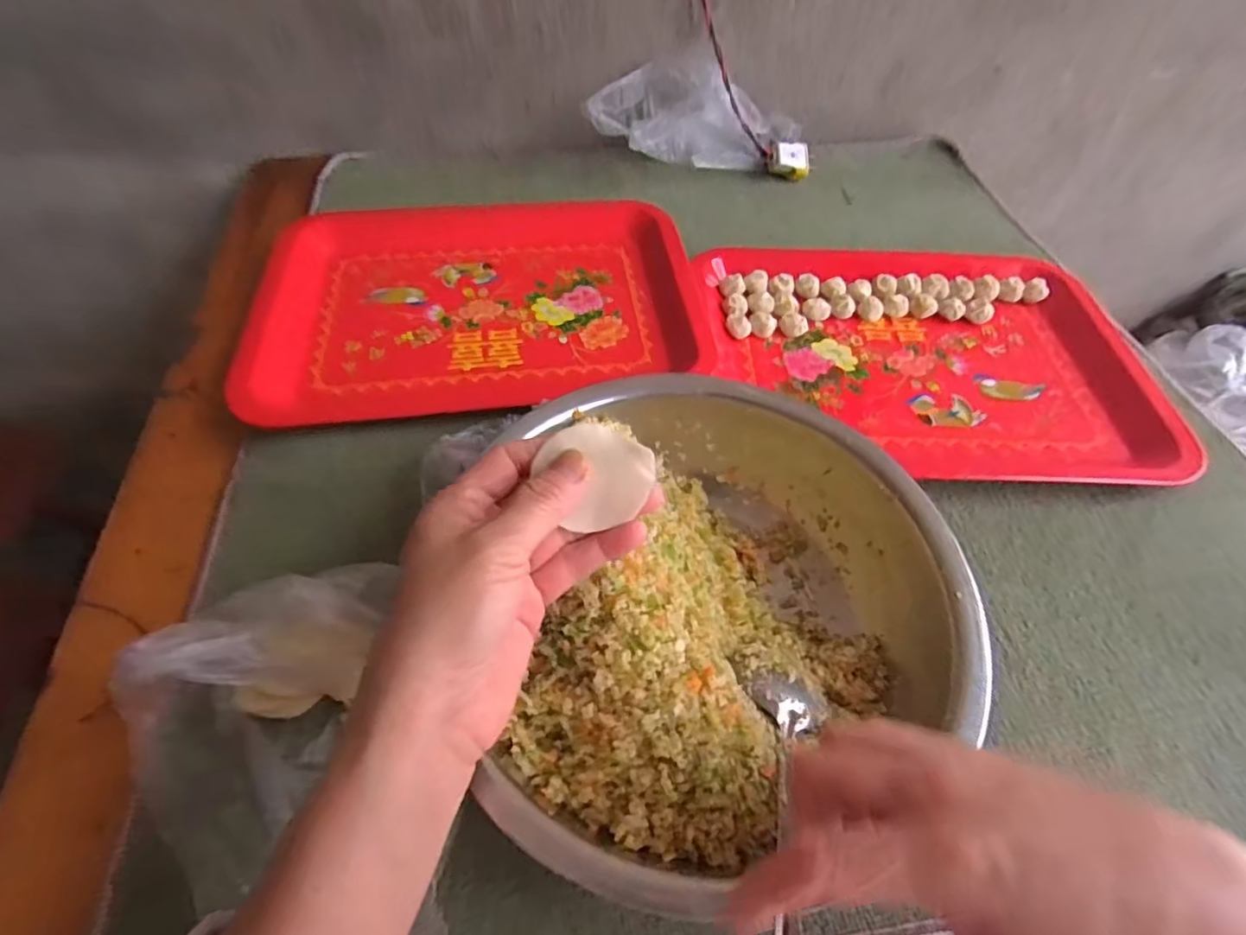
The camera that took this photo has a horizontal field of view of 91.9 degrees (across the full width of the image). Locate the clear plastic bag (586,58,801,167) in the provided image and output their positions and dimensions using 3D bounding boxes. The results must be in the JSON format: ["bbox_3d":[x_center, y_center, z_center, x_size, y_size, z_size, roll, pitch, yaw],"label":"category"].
[{"bbox_3d":[0.081,-0.393,0.681,0.239,0.100,0.095,-12,55,-11],"label":"clear plastic bag"}]

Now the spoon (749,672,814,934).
[{"bbox_3d":[0.066,0.152,0.248,0.030,0.011,0.152,11,37,6],"label":"spoon"}]

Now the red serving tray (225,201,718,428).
[{"bbox_3d":[-0.131,-0.164,0.548,0.377,0.021,0.287,-8,55,-8],"label":"red serving tray"}]

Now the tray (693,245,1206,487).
[{"bbox_3d":[0.255,-0.111,0.525,0.347,0.023,0.301,-1,54,-3],"label":"tray"}]

